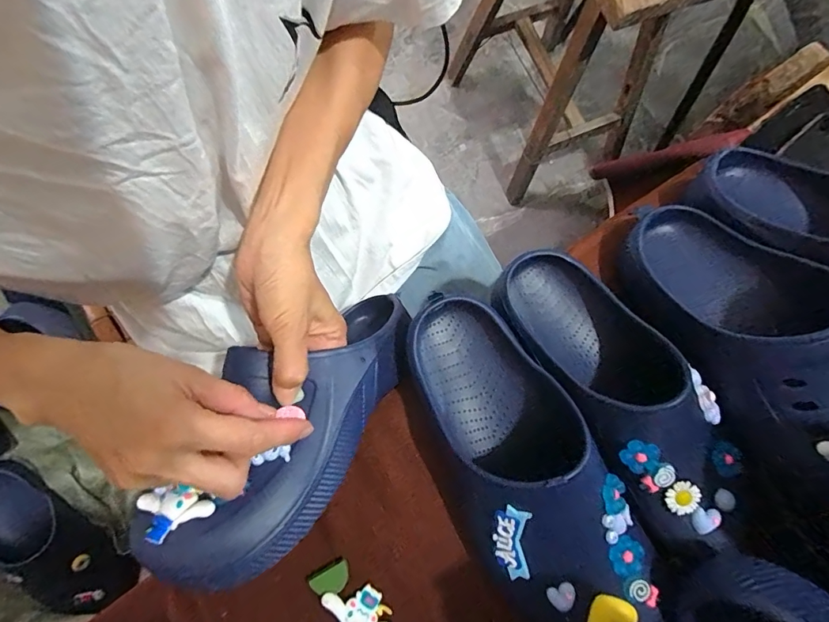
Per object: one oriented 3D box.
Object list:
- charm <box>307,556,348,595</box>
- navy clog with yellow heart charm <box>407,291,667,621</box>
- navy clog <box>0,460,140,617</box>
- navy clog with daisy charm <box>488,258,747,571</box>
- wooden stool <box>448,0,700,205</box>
[{"bbox_3d":[-0.064,0.202,0.334,0.030,0.004,0.020,-29,62,-11],"label":"charm"},{"bbox_3d":[0.075,0.105,0.311,0.098,0.082,0.258,-26,79,-6],"label":"navy clog with yellow heart charm"},{"bbox_3d":[-0.602,0.377,0.718,0.101,0.088,0.302,-43,99,-9],"label":"navy clog"},{"bbox_3d":[0.154,0.055,0.326,0.089,0.077,0.241,-30,80,-7],"label":"navy clog with daisy charm"},{"bbox_3d":[0.305,-0.558,0.897,0.297,0.475,0.379,-23,79,-6],"label":"wooden stool"}]

